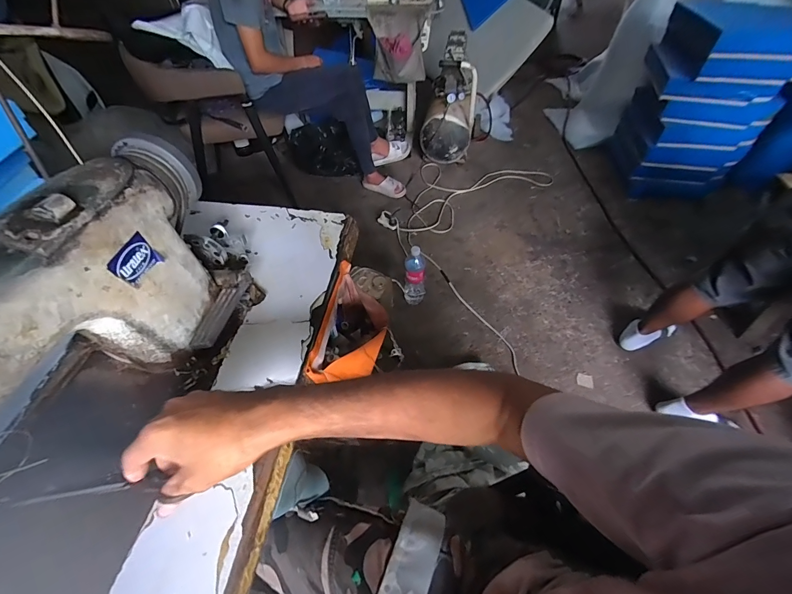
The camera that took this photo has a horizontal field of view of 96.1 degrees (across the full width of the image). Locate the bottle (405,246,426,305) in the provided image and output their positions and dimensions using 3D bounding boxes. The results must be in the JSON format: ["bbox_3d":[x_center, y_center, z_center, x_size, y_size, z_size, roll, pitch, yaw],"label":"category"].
[{"bbox_3d":[0.076,-0.082,1.360,0.089,0.258,0.078,-6,52,-5],"label":"bottle"}]

